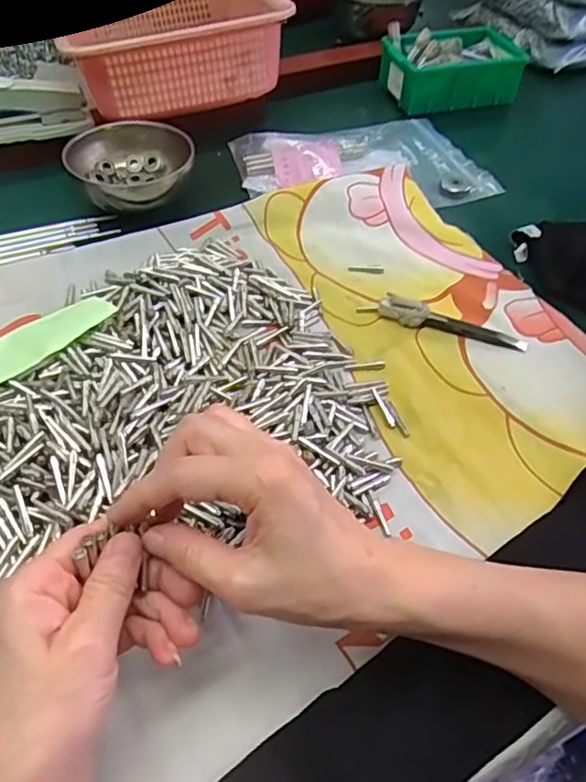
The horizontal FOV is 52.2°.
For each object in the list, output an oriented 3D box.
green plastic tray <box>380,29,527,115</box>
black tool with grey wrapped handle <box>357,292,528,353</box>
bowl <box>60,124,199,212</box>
[{"bbox_3d":[0.190,-0.376,0.700,0.158,0.052,0.090,-10,51,-11],"label":"green plastic tray"},{"bbox_3d":[0.111,-0.053,0.441,0.121,0.016,0.017,15,50,10],"label":"black tool with grey wrapped handle"},{"bbox_3d":[-0.140,-0.192,0.522,0.092,0.051,0.086,1,49,-1],"label":"bowl"}]

